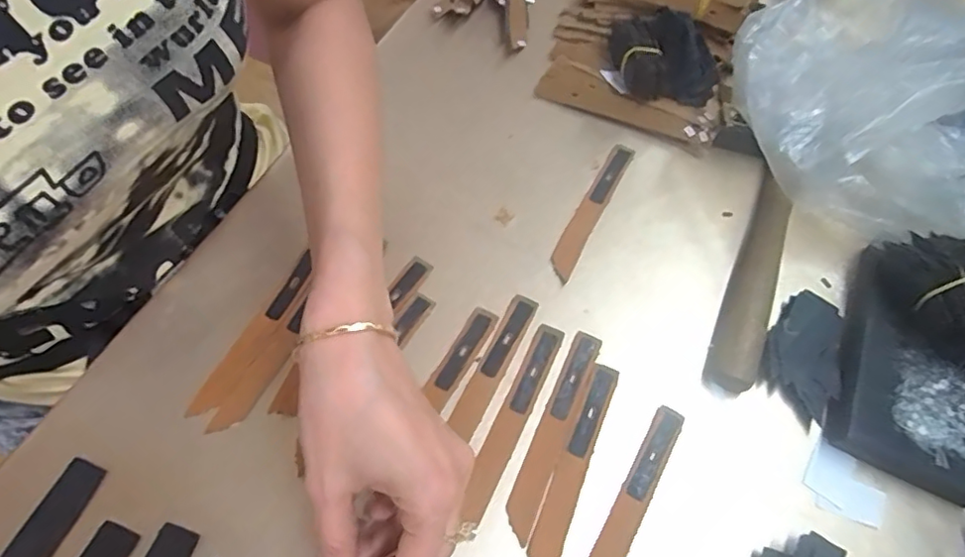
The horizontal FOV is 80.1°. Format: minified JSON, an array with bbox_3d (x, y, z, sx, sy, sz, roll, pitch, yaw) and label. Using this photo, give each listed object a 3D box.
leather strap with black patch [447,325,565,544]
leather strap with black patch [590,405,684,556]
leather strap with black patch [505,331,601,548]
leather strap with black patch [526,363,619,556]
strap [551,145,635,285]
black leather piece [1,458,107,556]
[{"bbox_3d":[0.015,0.084,0.329,0.017,0.004,0.130,24,64,10],"label":"leather strap with black patch"},{"bbox_3d":[0.079,0.124,0.309,0.016,0.004,0.122,29,64,12],"label":"leather strap with black patch"},{"bbox_3d":[0.041,0.085,0.328,0.017,0.004,0.123,23,63,9],"label":"leather strap with black patch"},{"bbox_3d":[0.050,0.105,0.321,0.017,0.004,0.123,21,63,9],"label":"leather strap with black patch"},{"bbox_3d":[0.077,-0.050,0.406,0.017,0.004,0.122,26,64,11],"label":"strap"},{"bbox_3d":[-0.223,0.125,0.295,0.023,0.004,0.062,20,63,8],"label":"black leather piece"}]

